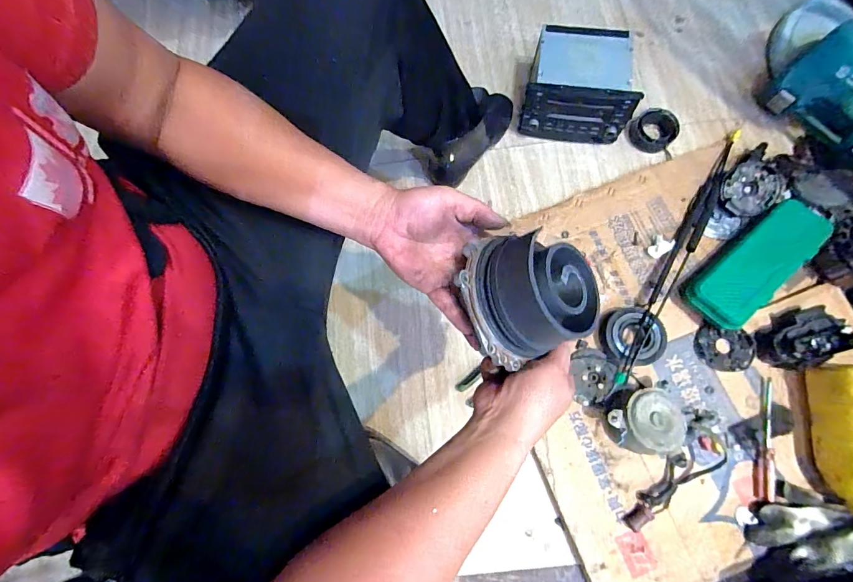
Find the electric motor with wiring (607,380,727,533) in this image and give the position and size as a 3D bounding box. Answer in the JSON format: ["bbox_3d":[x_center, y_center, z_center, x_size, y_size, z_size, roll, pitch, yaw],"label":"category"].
[{"bbox_3d":[0.409,0.262,0.625,0.200,0.071,0.212,-1,76,4],"label":"electric motor with wiring"}]

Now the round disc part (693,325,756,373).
[{"bbox_3d":[0.540,0.106,0.688,0.092,0.006,0.078,6,75,15],"label":"round disc part"}]

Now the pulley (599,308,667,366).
[{"bbox_3d":[0.370,0.082,0.683,0.105,0.033,0.096,7,77,5],"label":"pulley"}]

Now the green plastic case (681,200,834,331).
[{"bbox_3d":[0.603,-0.055,0.688,0.302,0.046,0.105,-39,74,-7],"label":"green plastic case"}]

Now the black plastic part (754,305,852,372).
[{"bbox_3d":[0.649,0.082,0.655,0.124,0.055,0.082,-27,73,-4],"label":"black plastic part"}]

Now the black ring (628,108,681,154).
[{"bbox_3d":[0.481,-0.340,0.804,0.085,0.042,0.078,-1,76,4],"label":"black ring"}]

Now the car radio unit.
[{"bbox_3d":[0.314,-0.433,0.804,0.208,0.126,0.191,6,74,6],"label":"car radio unit"}]

